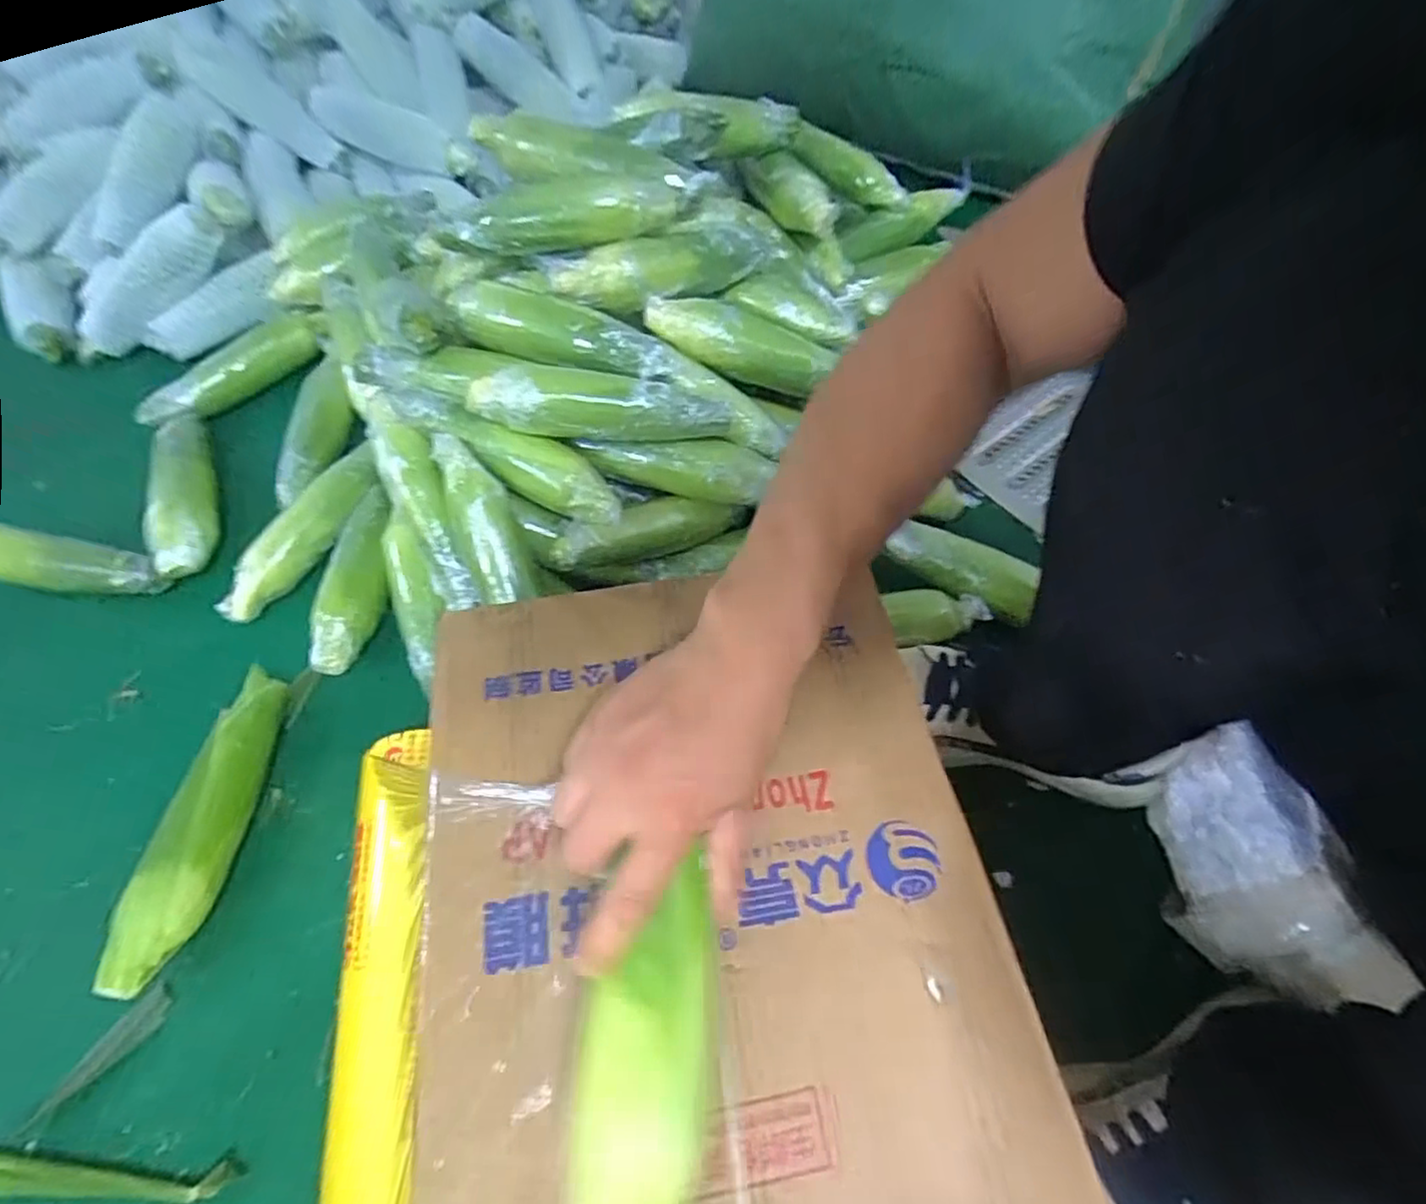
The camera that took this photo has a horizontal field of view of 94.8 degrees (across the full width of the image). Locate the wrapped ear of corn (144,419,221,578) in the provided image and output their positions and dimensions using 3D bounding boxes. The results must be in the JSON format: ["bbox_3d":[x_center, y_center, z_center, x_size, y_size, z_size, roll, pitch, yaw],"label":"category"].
[{"bbox_3d":[-0.570,-0.122,0.695,0.057,0.074,0.213,-23,61,-14],"label":"wrapped ear of corn"}]

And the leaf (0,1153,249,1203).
[{"bbox_3d":[-0.417,0.374,0.426,0.203,0.013,0.021,2,58,0],"label":"leaf"}]

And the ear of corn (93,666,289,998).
[{"bbox_3d":[-0.401,0.174,0.530,0.047,0.058,0.247,4,58,1],"label":"ear of corn"}]

